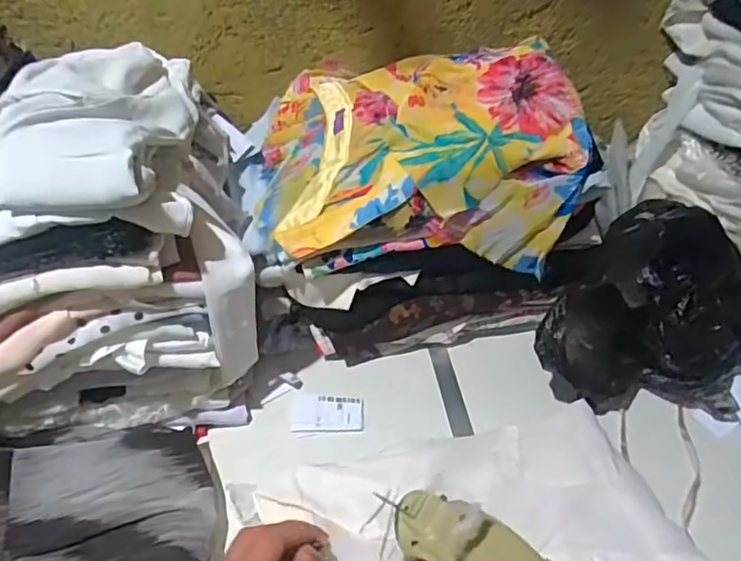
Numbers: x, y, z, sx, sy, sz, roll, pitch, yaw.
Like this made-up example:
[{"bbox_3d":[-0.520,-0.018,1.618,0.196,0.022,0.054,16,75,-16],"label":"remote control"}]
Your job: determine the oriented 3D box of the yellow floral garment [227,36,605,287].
[{"bbox_3d":[0.031,-0.149,0.611,0.334,0.140,0.251,-4,41,-7],"label":"yellow floral garment"}]

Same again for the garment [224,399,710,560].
[{"bbox_3d":[0.087,0.221,0.438,0.344,0.027,0.236,-9,42,-12],"label":"garment"}]

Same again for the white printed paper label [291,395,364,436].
[{"bbox_3d":[-0.043,0.133,0.570,0.070,0.004,0.050,-1,41,-4],"label":"white printed paper label"}]

